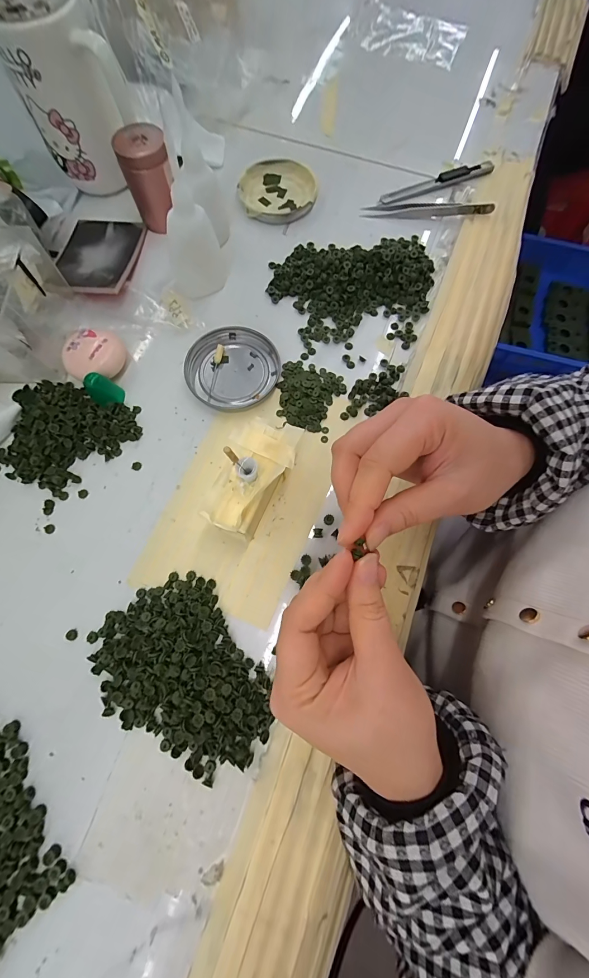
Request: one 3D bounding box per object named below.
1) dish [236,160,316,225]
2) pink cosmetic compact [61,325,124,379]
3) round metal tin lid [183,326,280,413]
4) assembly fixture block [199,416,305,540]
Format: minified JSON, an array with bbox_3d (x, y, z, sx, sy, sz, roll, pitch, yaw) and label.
[{"bbox_3d":[-0.018,-0.310,0.353,0.077,0.009,0.081,0,74,-1],"label":"dish"},{"bbox_3d":[-0.166,-0.111,0.285,0.040,0.020,0.047,40,77,10],"label":"pink cosmetic compact"},{"bbox_3d":[-0.053,-0.104,0.292,0.074,0.009,0.077,0,74,-1],"label":"round metal tin lid"},{"bbox_3d":[-0.030,-0.007,0.252,0.048,0.035,0.085,20,75,5],"label":"assembly fixture block"}]

